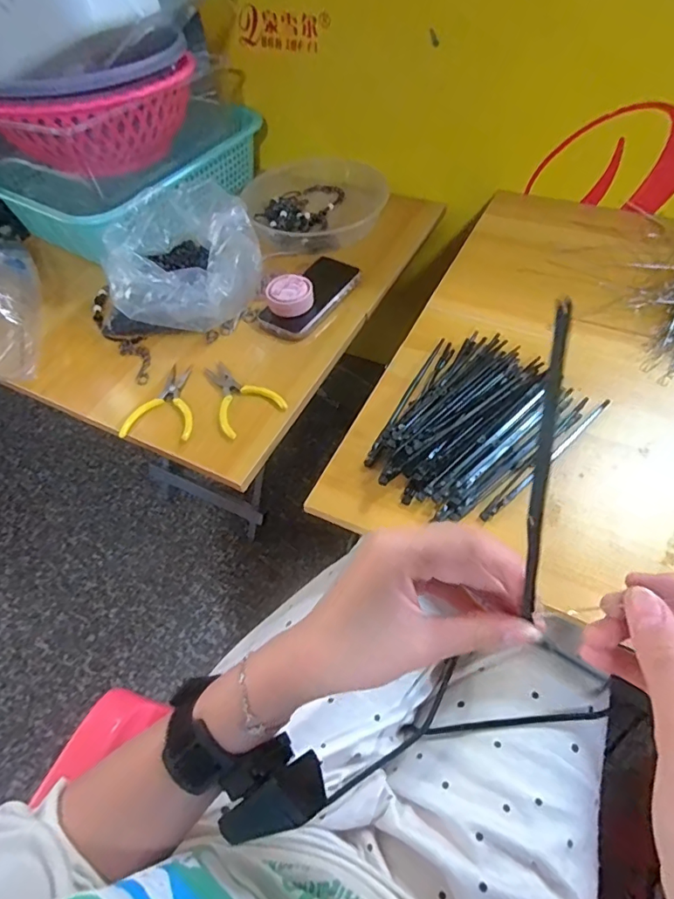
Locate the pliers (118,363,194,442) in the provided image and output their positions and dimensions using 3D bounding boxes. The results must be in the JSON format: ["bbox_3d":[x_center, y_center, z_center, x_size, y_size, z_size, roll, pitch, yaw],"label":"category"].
[{"bbox_3d":[-0.202,-0.057,0.594,0.077,0.008,0.105,0,54,4],"label":"pliers"}]

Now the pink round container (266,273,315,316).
[{"bbox_3d":[-0.060,-0.200,0.653,0.058,0.025,0.055,-2,54,3],"label":"pink round container"}]

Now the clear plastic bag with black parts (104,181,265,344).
[{"bbox_3d":[-0.202,-0.256,0.679,0.201,0.095,0.212,-2,54,3],"label":"clear plastic bag with black parts"}]

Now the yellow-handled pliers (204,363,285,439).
[{"bbox_3d":[-0.118,-0.067,0.592,0.073,0.012,0.111,-30,58,-17],"label":"yellow-handled pliers"}]

